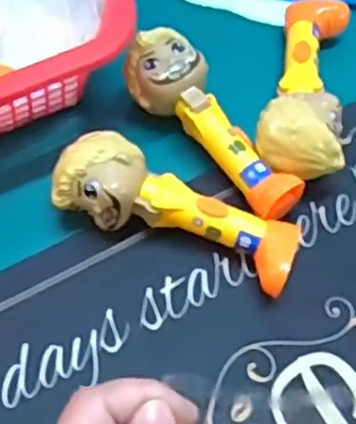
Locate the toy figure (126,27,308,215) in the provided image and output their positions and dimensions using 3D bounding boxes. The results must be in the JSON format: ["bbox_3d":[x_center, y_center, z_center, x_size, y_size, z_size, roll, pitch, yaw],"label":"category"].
[{"bbox_3d":[0.020,-0.045,0.364,0.040,0.039,0.120,-37,68,-20],"label":"toy figure"}]

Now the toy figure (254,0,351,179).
[{"bbox_3d":[0.070,-0.075,0.379,0.044,0.044,0.131,9,61,3],"label":"toy figure"}]

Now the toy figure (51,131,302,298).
[{"bbox_3d":[0.000,-0.001,0.339,0.120,0.040,0.041,20,62,9],"label":"toy figure"}]

